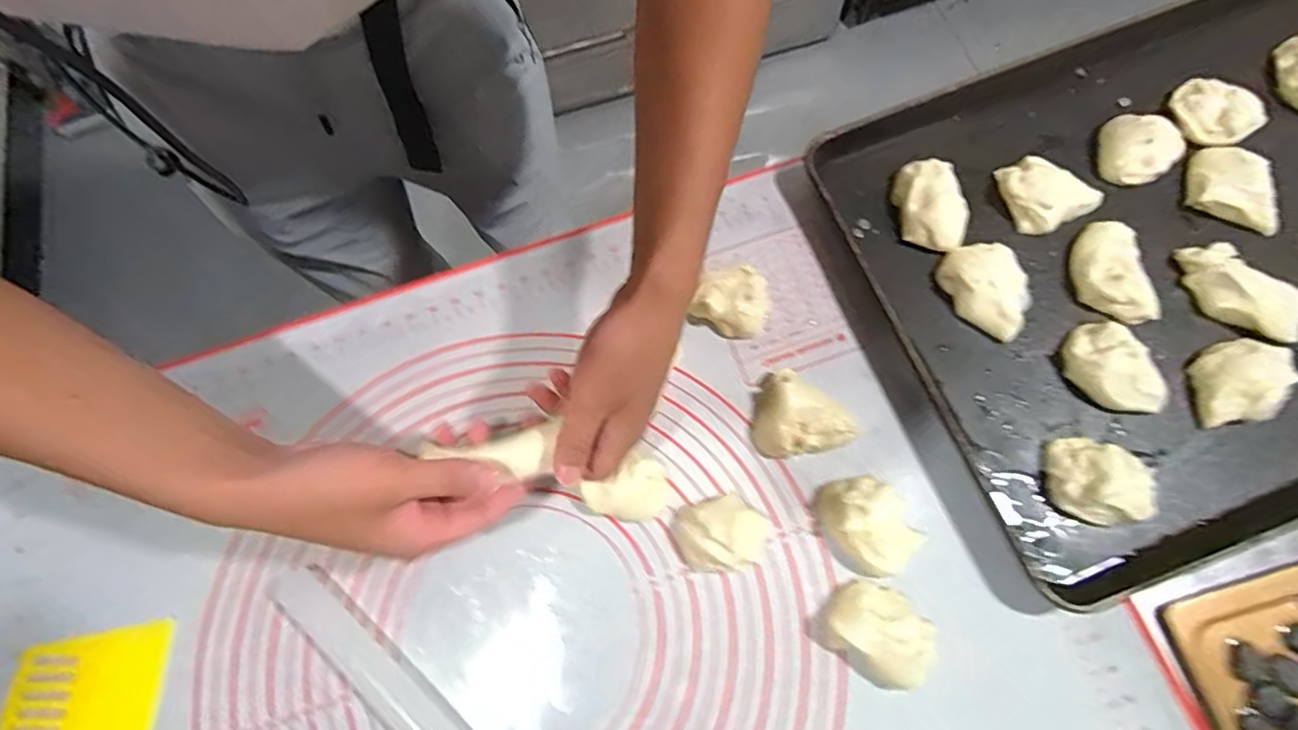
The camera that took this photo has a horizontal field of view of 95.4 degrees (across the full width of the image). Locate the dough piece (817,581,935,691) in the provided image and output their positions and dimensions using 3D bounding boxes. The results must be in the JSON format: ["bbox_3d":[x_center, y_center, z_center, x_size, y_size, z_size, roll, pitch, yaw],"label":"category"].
[{"bbox_3d":[0.155,0.179,0.397,0.054,0.027,0.067,-42,75,-11],"label":"dough piece"}]

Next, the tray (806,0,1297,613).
[{"bbox_3d":[0.483,-0.121,0.480,0.614,0.032,0.416,-21,72,-5],"label":"tray"}]

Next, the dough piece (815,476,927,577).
[{"bbox_3d":[0.156,0.110,0.417,0.048,0.034,0.068,-36,74,-9],"label":"dough piece"}]

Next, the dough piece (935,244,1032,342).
[{"bbox_3d":[0.272,-0.065,0.471,0.076,0.025,0.064,40,77,14],"label":"dough piece"}]

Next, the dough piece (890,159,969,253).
[{"bbox_3d":[0.237,-0.132,0.494,0.052,0.025,0.077,-7,71,0],"label":"dough piece"}]

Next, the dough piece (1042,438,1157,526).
[{"bbox_3d":[0.321,0.085,0.420,0.067,0.029,0.052,21,73,9],"label":"dough piece"}]

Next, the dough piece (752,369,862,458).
[{"bbox_3d":[0.108,0.044,0.443,0.074,0.026,0.057,42,78,14],"label":"dough piece"}]

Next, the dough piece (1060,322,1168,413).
[{"bbox_3d":[0.348,0.005,0.444,0.049,0.029,0.075,-29,73,-7],"label":"dough piece"}]

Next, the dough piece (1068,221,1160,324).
[{"bbox_3d":[0.366,-0.075,0.469,0.048,0.027,0.083,-4,71,1],"label":"dough piece"}]

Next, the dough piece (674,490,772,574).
[{"bbox_3d":[0.052,0.119,0.420,0.066,0.032,0.052,-18,72,-4],"label":"dough piece"}]

